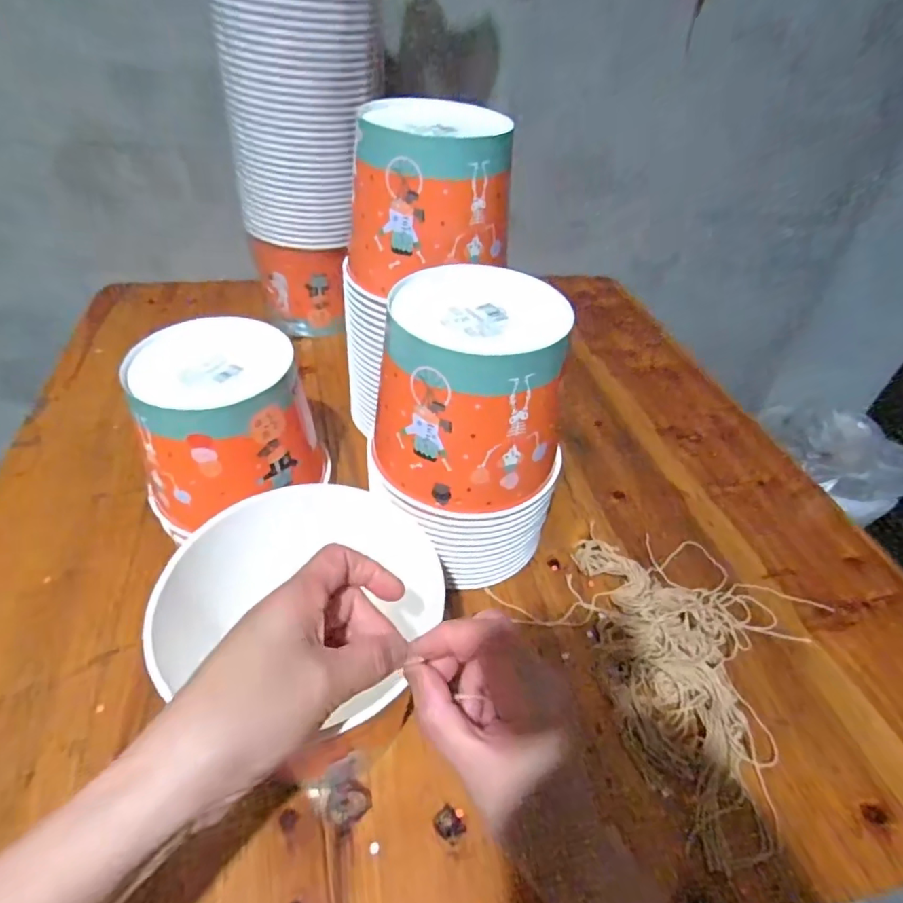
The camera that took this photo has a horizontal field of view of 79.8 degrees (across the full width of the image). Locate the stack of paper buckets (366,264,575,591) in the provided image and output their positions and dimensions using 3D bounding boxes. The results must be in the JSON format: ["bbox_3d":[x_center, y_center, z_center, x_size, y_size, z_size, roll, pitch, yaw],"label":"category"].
[{"bbox_3d":[0.012,-0.012,0.456,0.149,0.231,0.144,1,43,-6],"label":"stack of paper buckets"}]

